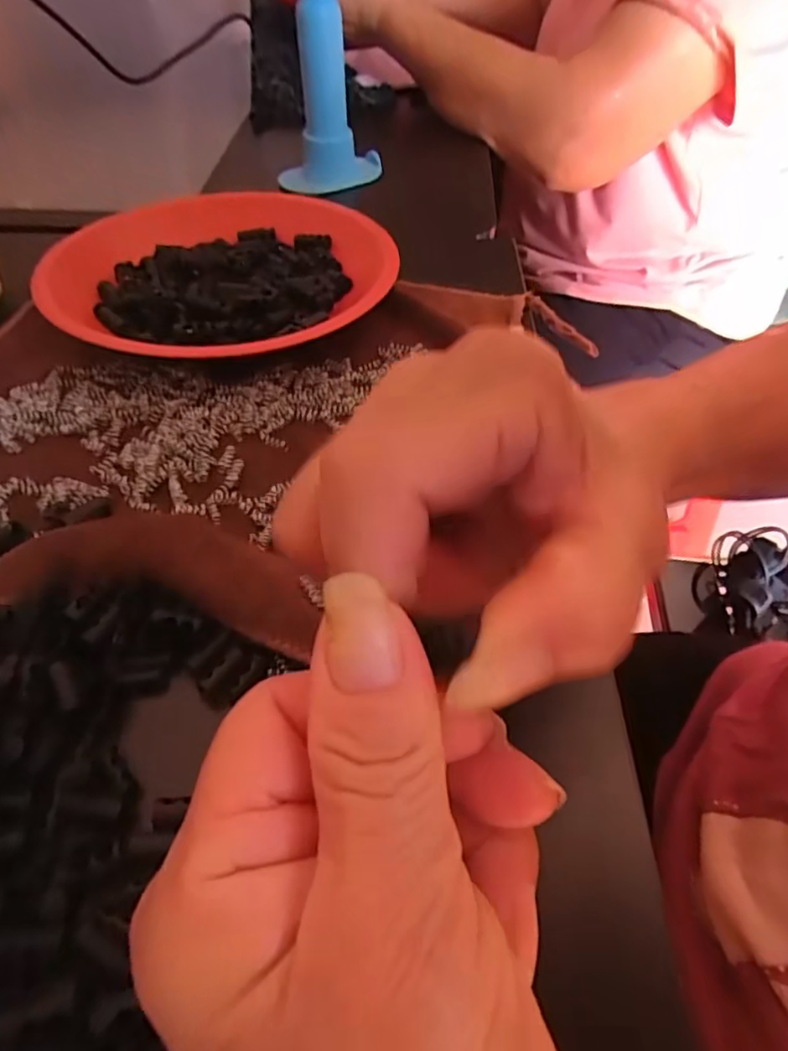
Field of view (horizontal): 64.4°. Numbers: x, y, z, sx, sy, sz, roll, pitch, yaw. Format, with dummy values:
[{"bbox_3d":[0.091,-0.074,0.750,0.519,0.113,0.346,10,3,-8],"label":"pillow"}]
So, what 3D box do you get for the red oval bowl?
[{"bbox_3d":[-0.094,-0.148,0.359,0.183,0.026,0.187,0,50,0],"label":"red oval bowl"}]

